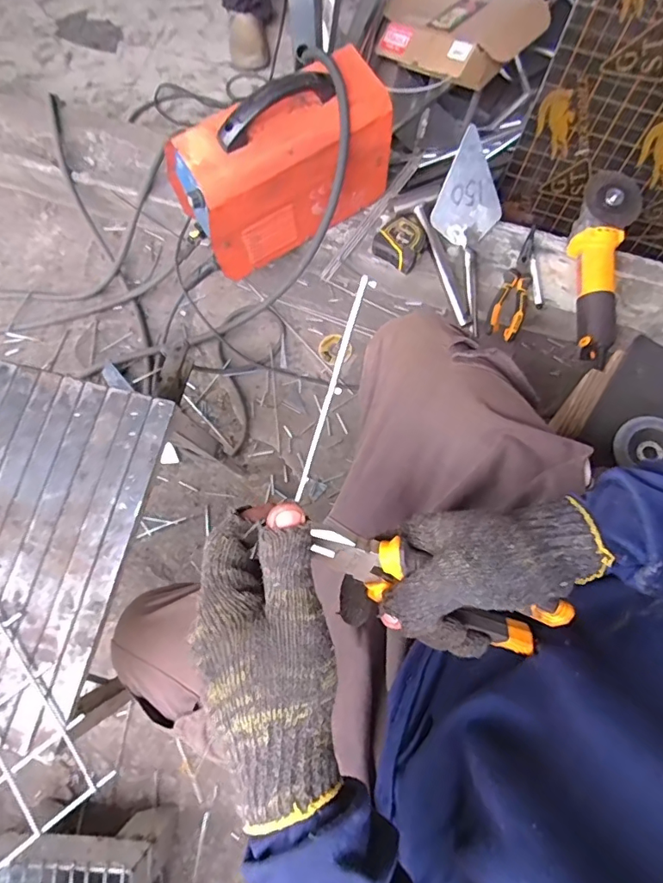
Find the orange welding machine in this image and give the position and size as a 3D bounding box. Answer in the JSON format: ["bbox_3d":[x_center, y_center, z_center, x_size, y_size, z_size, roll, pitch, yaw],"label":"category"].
[{"bbox_3d":[-0.082,-0.435,0.771,0.317,0.222,0.169,-34,78,-8],"label":"orange welding machine"}]

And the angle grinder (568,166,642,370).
[{"bbox_3d":[0.447,-0.289,0.812,0.098,0.085,0.284,5,93,3],"label":"angle grinder"}]

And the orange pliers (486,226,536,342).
[{"bbox_3d":[0.322,-0.274,0.842,0.055,0.019,0.204,20,76,5],"label":"orange pliers"}]

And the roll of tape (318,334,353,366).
[{"bbox_3d":[0.006,-0.177,0.954,0.060,0.026,0.061,0,76,2],"label":"roll of tape"}]

